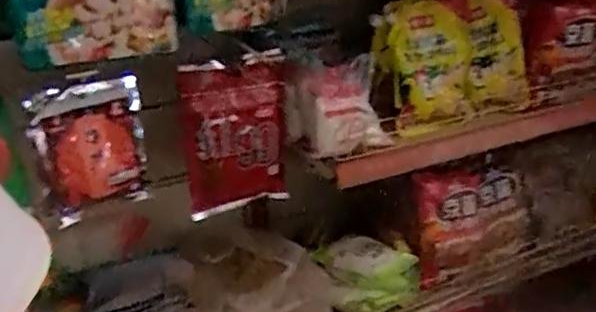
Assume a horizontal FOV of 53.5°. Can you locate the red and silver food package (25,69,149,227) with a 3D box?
[{"bbox_3d":[-0.261,-0.012,0.754,0.134,0.167,0.039,-19,31,-35],"label":"red and silver food package"}]

